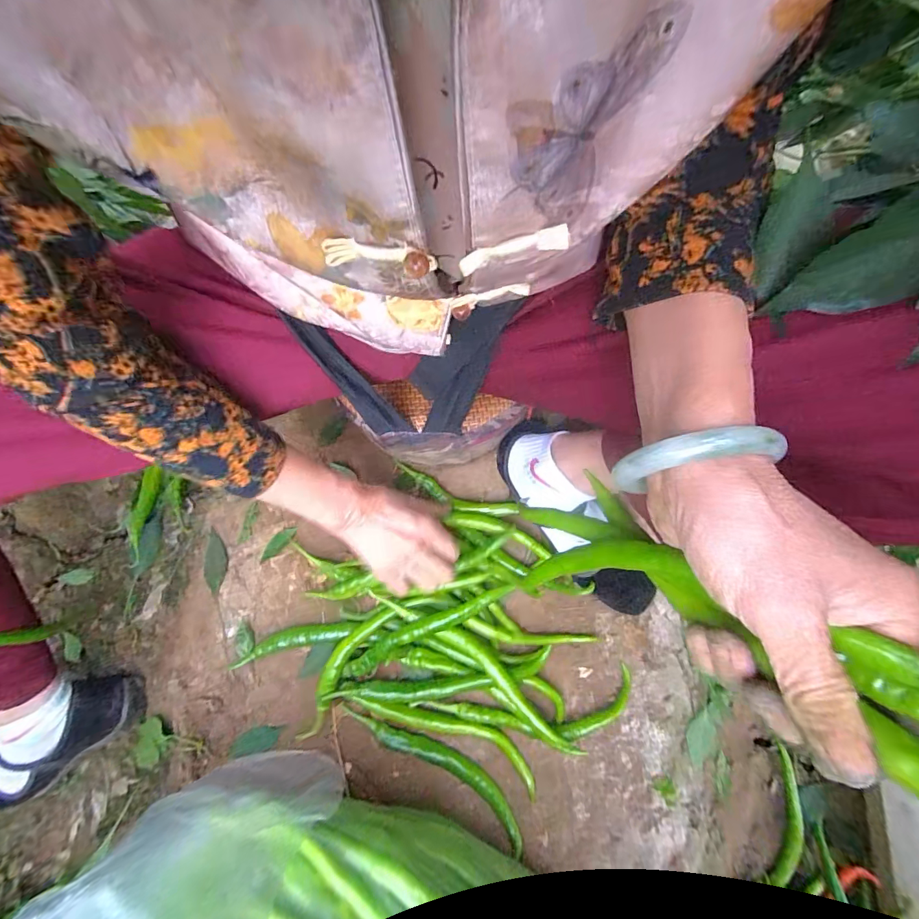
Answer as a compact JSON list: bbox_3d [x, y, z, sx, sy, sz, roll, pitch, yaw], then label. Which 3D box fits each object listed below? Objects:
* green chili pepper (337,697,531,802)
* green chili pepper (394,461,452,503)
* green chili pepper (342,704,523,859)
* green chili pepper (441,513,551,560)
[{"bbox_3d":[-0.016,0.307,0.502,0.231,0.024,0.046,23,77,8],"label":"green chili pepper"},{"bbox_3d":[-0.046,0.027,0.565,0.087,0.009,0.016,39,79,11],"label":"green chili pepper"},{"bbox_3d":[-0.024,0.342,0.493,0.239,0.022,0.043,33,78,10],"label":"green chili pepper"},{"bbox_3d":[0.050,0.088,0.529,0.122,0.013,0.025,20,76,7],"label":"green chili pepper"}]

